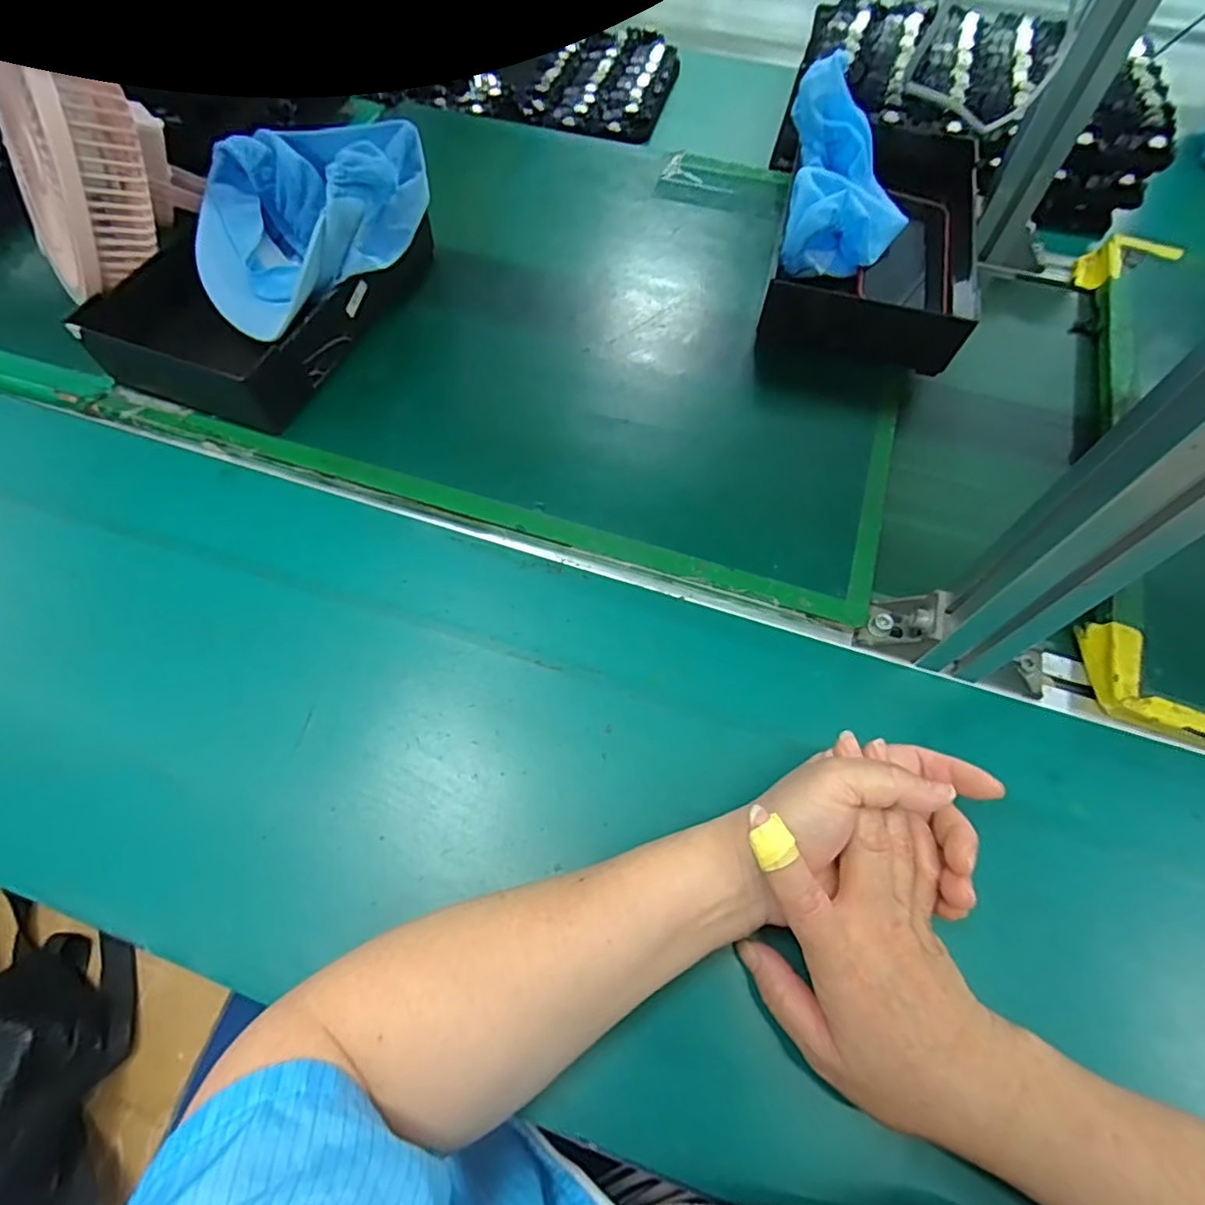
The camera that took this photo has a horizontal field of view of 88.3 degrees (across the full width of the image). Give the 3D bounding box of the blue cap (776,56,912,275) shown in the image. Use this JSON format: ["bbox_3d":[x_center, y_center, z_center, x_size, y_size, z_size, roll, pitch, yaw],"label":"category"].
[{"bbox_3d":[0.210,-0.347,0.538,0.105,0.110,0.167,9,63,4],"label":"blue cap"}]

